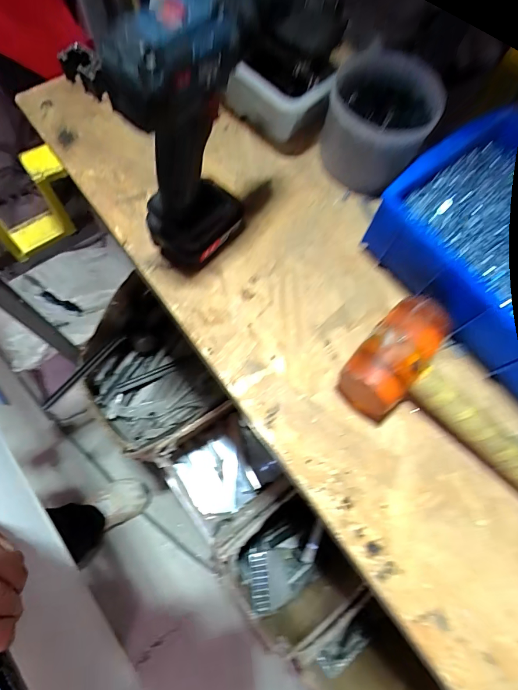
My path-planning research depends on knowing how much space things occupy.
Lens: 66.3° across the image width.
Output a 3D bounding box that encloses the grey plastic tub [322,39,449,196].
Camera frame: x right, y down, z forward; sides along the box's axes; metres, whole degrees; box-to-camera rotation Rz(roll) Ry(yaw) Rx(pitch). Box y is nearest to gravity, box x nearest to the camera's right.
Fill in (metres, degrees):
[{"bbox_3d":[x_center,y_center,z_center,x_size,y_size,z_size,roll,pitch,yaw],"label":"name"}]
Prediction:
[{"bbox_3d":[0.134,-0.250,0.450,0.116,0.080,0.125,1,72,-4],"label":"grey plastic tub"}]

